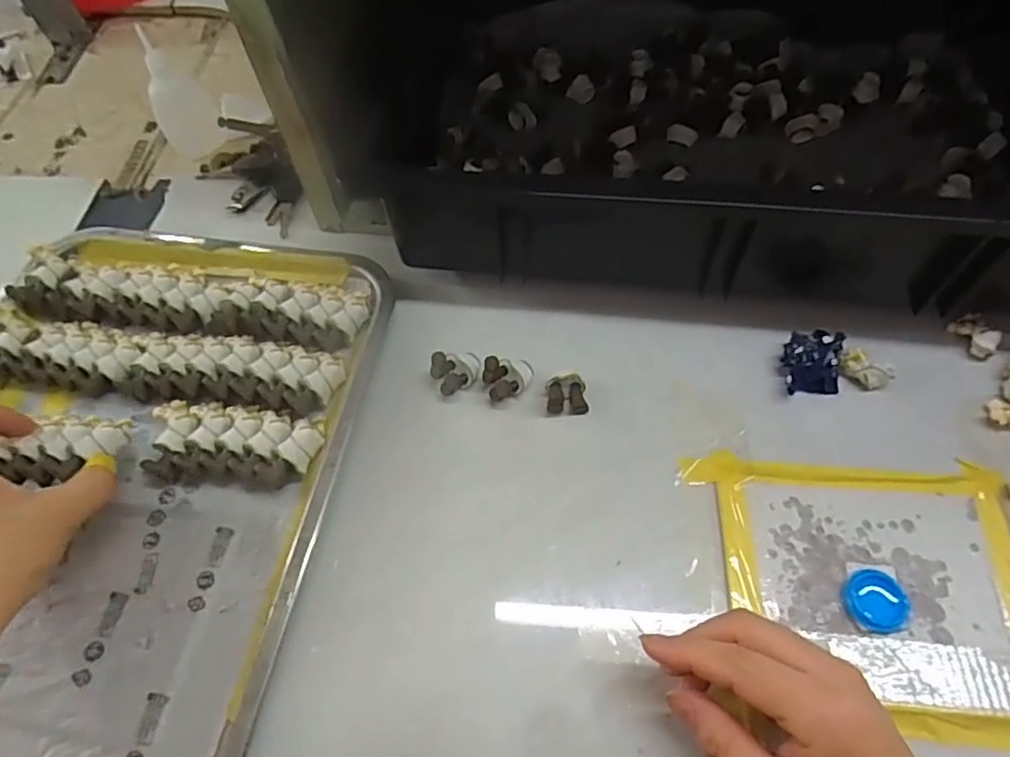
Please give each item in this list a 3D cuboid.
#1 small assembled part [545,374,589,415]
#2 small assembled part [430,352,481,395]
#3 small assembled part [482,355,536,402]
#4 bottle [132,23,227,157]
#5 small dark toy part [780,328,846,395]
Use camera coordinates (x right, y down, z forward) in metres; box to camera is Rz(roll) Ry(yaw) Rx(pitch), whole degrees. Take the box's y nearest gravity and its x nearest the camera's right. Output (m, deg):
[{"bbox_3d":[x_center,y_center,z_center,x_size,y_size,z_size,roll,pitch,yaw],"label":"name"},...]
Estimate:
[{"bbox_3d":[0.038,0.009,0.378,0.025,0.018,0.020,-5,60,1],"label":"small assembled part"},{"bbox_3d":[-0.030,-0.006,0.385,0.031,0.017,0.022,-35,64,-15],"label":"small assembled part"},{"bbox_3d":[0.002,-0.003,0.384,0.030,0.019,0.020,-24,61,-10],"label":"small assembled part"},{"bbox_3d":[-0.257,-0.223,0.498,0.036,0.087,0.033,-2,60,3],"label":"bottle"},{"bbox_3d":[0.186,-0.011,0.381,0.034,0.029,0.037,2,60,5],"label":"small dark toy part"}]

